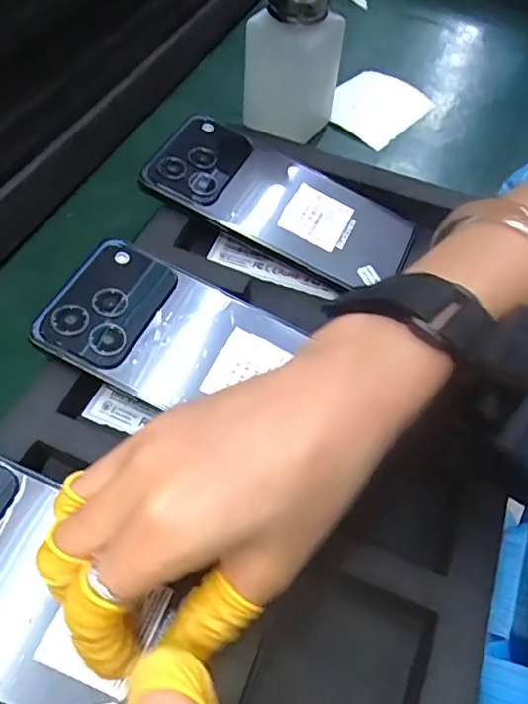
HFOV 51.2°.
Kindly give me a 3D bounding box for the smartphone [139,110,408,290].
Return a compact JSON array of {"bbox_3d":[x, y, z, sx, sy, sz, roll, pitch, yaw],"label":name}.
[{"bbox_3d":[0.012,-0.089,0.334,0.156,0.009,0.071,27,59,0],"label":"smartphone"}]

